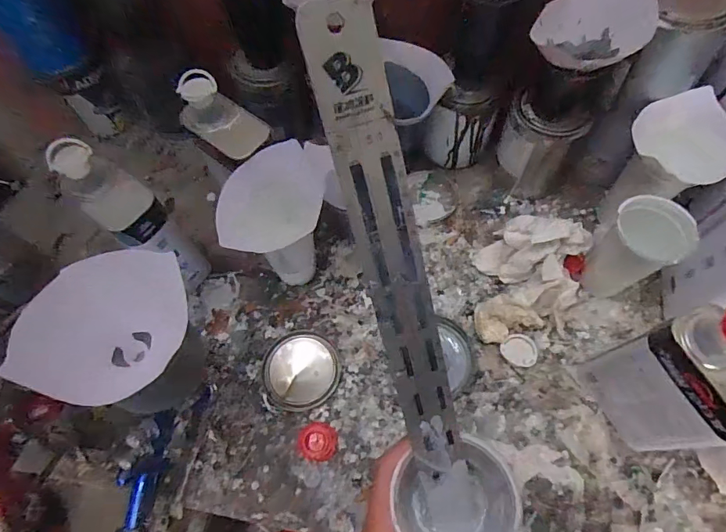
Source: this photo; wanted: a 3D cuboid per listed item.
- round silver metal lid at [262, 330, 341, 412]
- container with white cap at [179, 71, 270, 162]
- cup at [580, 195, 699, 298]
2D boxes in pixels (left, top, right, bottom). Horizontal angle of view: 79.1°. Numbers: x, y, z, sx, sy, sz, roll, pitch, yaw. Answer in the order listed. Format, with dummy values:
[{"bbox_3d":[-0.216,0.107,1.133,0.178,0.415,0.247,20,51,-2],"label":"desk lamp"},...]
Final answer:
[{"bbox_3d":[-0.078,0.131,0.561,0.095,0.010,0.099,-1,65,1],"label":"round silver metal lid"},{"bbox_3d":[-0.165,-0.172,0.503,0.100,0.059,0.054,33,70,15],"label":"container with white cap"},{"bbox_3d":[0.327,-0.017,0.543,0.075,0.135,0.076,-1,65,1],"label":"cup"}]

